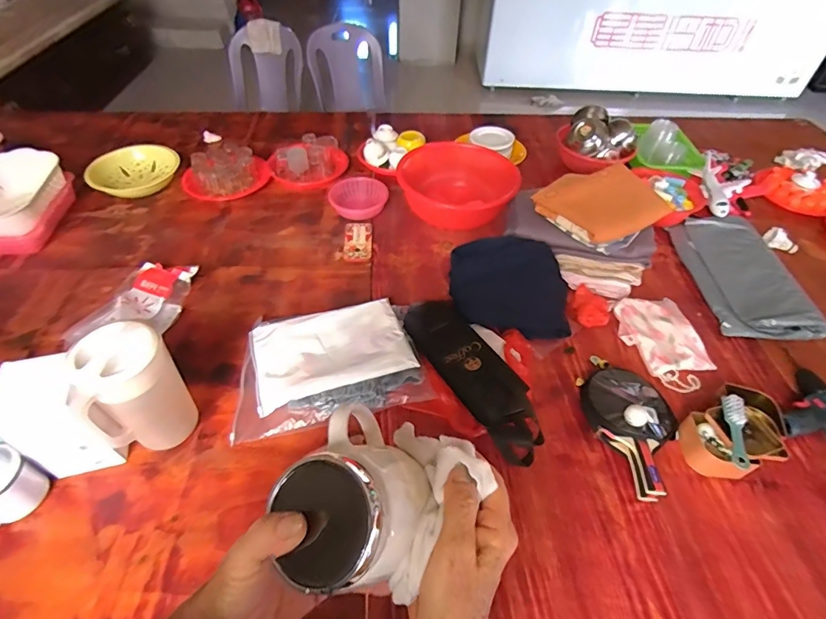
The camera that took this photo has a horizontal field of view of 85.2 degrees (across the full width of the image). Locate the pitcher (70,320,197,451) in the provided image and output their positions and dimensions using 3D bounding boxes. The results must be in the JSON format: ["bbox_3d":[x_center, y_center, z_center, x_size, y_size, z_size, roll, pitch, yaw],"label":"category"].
[{"bbox_3d":[-0.453,0.144,0.742,0.146,0.241,0.099,-27,54,-24],"label":"pitcher"}]

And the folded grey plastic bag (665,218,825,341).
[{"bbox_3d":[0.839,-0.102,1.162,0.224,0.049,0.419,1,48,-1],"label":"folded grey plastic bag"}]

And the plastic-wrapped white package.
[{"bbox_3d":[-0.180,0.110,0.917,0.364,0.053,0.285,-12,50,-13],"label":"plastic-wrapped white package"}]

